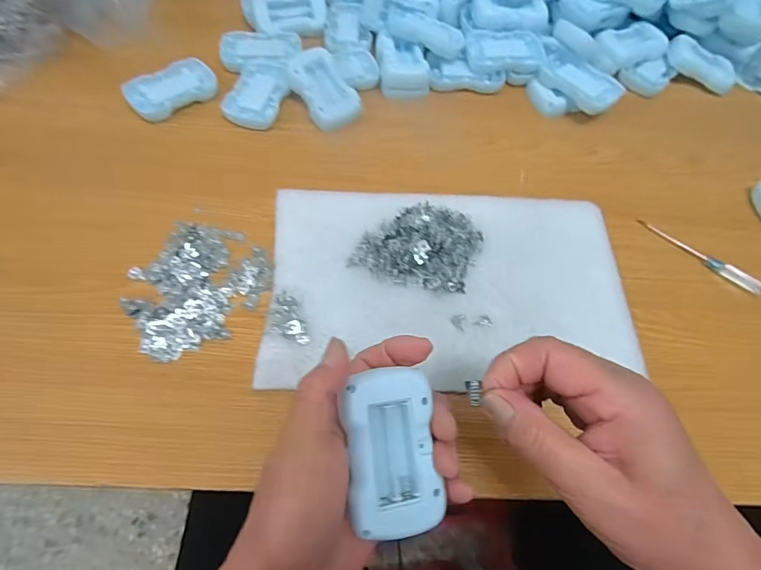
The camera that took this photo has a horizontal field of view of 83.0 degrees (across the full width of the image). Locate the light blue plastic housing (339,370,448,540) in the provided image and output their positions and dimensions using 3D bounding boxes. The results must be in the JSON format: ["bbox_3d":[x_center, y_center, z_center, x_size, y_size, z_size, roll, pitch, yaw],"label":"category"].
[{"bbox_3d":[0.005,0.090,0.236,0.047,0.020,0.083,-3,80,-18],"label":"light blue plastic housing"}]

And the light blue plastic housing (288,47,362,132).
[{"bbox_3d":[-0.059,-0.203,0.449,0.052,0.019,0.085,-31,82,-13],"label":"light blue plastic housing"}]

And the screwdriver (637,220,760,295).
[{"bbox_3d":[0.301,-0.030,0.406,0.116,0.014,0.012,41,70,16],"label":"screwdriver"}]

